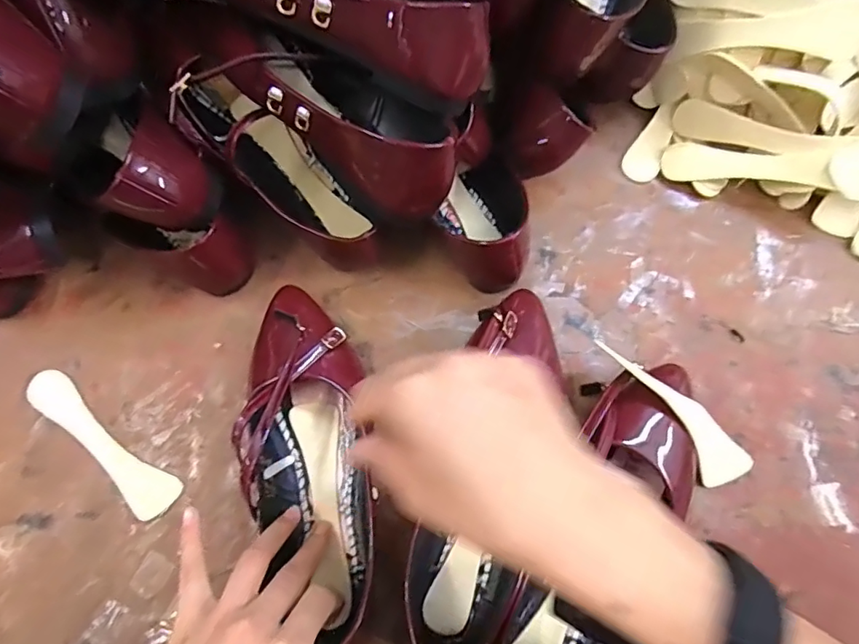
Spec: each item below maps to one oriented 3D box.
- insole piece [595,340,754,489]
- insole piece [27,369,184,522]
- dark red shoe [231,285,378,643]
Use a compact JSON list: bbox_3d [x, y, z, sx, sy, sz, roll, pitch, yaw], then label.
[{"bbox_3d":[0.166,0.062,0.357,0.133,0.013,0.031,45,79,-3],"label":"insole piece"},{"bbox_3d":[-0.242,0.087,0.385,0.143,0.006,0.031,37,78,11],"label":"insole piece"},{"bbox_3d":[-0.079,0.092,0.353,0.076,0.065,0.238,-13,80,-3],"label":"dark red shoe"}]

